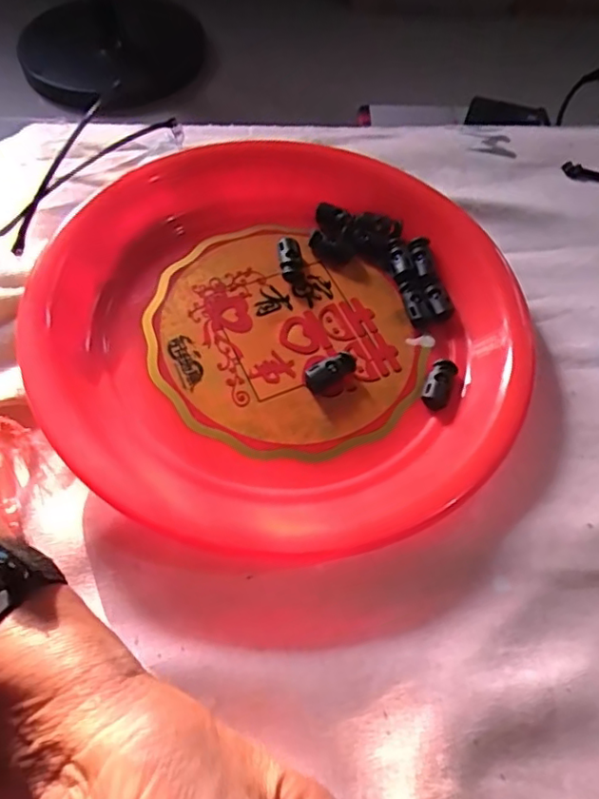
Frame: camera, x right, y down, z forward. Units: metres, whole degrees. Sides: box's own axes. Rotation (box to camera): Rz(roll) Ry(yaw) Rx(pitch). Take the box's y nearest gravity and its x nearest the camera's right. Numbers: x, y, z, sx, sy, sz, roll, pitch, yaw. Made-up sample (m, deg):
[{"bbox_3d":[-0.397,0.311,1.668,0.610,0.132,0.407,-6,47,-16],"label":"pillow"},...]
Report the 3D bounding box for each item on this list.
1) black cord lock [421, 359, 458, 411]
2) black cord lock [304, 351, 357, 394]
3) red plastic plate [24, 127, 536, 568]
[{"bbox_3d":[0.075,-0.008,0.315,0.015,0.006,0.030,20,62,9],"label":"black cord lock"},{"bbox_3d":[0.017,-0.015,0.311,0.028,0.008,0.013,-33,66,-18],"label":"black cord lock"},{"bbox_3d":[-0.007,-0.047,0.321,0.259,0.037,0.262,1,60,-1],"label":"red plastic plate"}]

